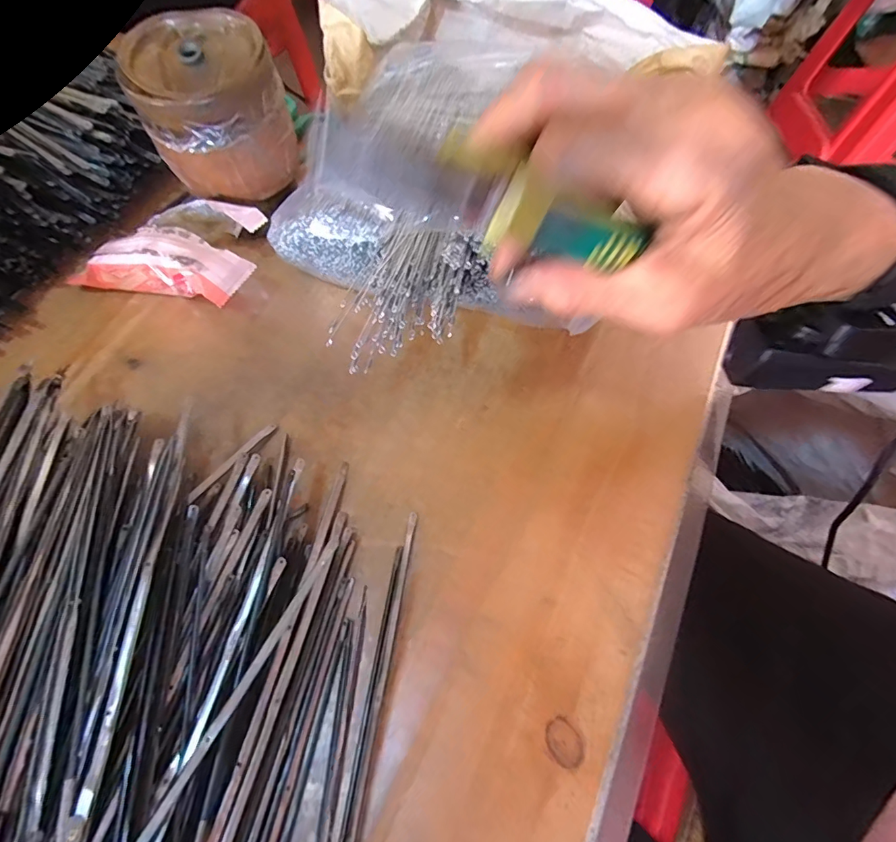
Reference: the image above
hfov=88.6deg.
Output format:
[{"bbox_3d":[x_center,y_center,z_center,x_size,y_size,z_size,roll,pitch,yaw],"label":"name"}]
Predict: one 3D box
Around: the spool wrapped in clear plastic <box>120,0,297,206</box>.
[{"bbox_3d":[-0.146,-0.199,0.292,0.084,0.068,0.087,-21,68,-10],"label":"spool wrapped in clear plastic"}]

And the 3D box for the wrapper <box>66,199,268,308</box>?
[{"bbox_3d":[-0.188,-0.115,0.314,0.125,0.047,0.074,18,67,7],"label":"wrapper"}]

